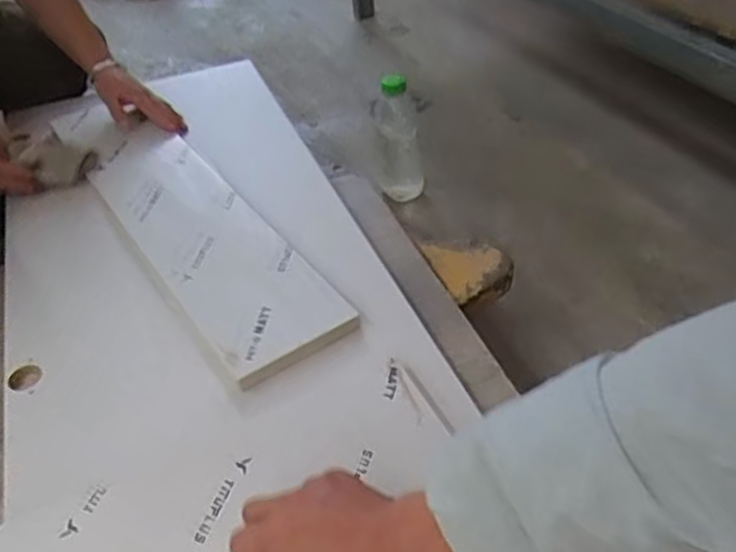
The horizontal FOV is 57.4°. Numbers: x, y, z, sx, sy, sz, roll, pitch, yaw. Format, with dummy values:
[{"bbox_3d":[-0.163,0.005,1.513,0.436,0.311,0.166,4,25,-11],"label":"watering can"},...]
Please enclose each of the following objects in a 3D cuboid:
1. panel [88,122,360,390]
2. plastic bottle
[{"bbox_3d":[-0.215,-0.063,0.855,0.147,0.019,0.524,-27,47,-24],"label":"panel"},{"bbox_3d":[0.049,-0.231,1.120,0.059,0.209,0.070,-19,45,-14],"label":"plastic bottle"}]

